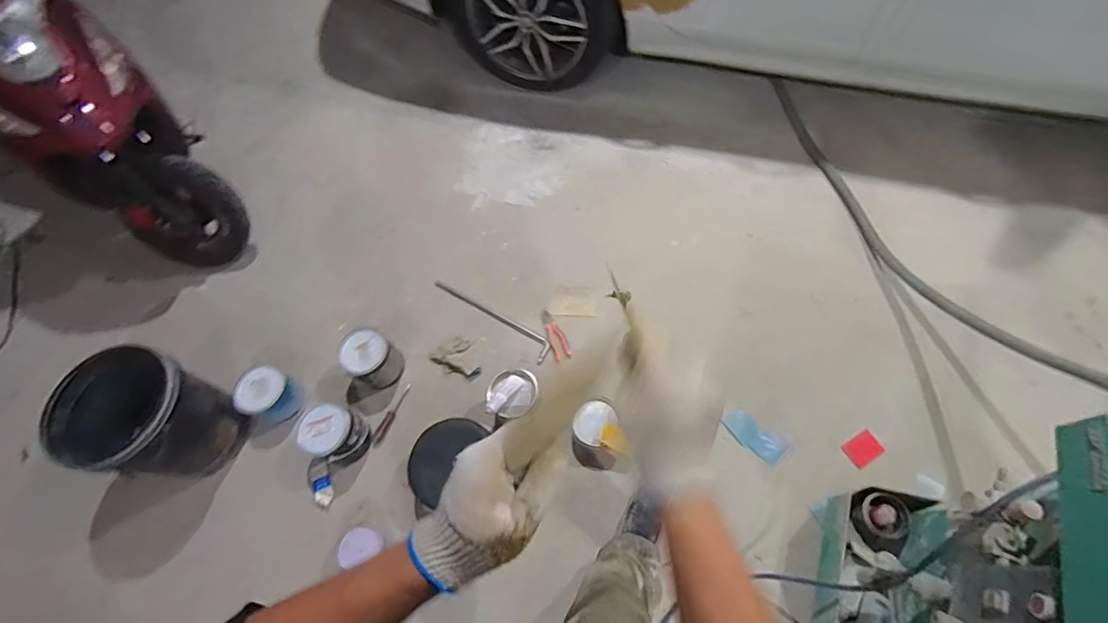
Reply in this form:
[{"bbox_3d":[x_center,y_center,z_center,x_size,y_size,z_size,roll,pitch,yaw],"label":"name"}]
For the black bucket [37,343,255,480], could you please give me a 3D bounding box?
[{"bbox_3d":[-1.129,0.302,1.392,0.357,0.343,0.313,8,66,9],"label":"black bucket"}]

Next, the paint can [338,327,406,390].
[{"bbox_3d":[-0.579,0.153,1.544,0.164,0.146,0.174,21,68,14],"label":"paint can"}]

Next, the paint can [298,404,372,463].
[{"bbox_3d":[-0.644,0.366,1.449,0.156,0.146,0.142,-2,65,4],"label":"paint can"}]

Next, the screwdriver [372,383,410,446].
[{"bbox_3d":[-0.514,0.329,1.545,0.030,0.026,0.208,23,69,13],"label":"screwdriver"}]

